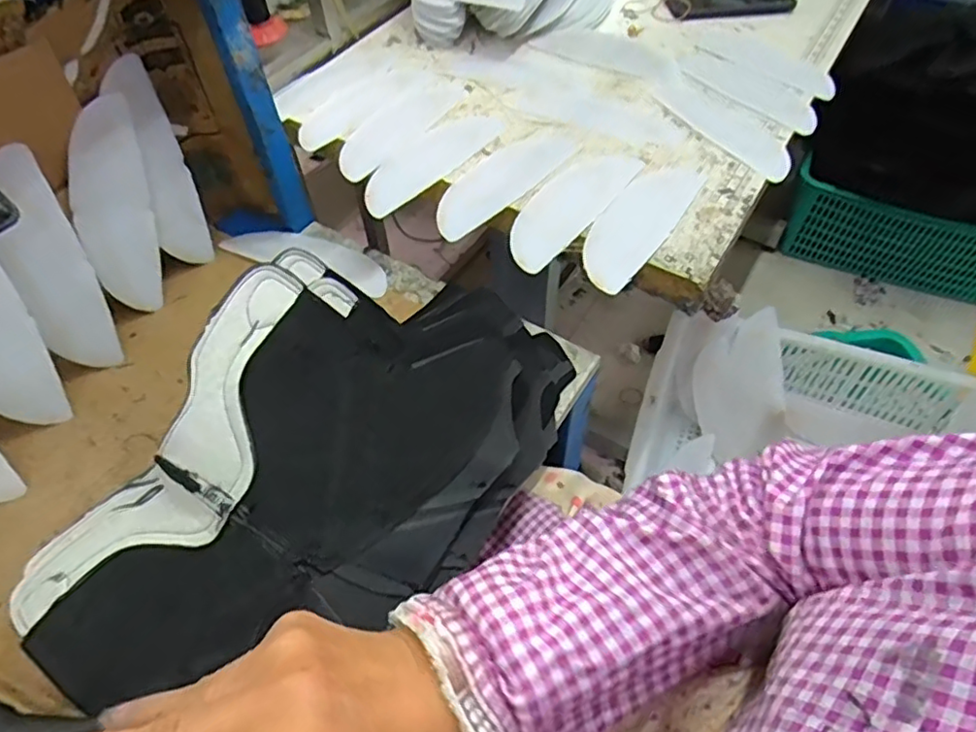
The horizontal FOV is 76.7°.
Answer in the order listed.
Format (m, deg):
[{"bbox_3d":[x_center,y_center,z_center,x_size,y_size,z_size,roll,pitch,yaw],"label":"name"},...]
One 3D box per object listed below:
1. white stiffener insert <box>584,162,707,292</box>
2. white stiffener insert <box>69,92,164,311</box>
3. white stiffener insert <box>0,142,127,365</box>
[{"bbox_3d":[0.146,-0.141,0.600,0.066,0.009,0.203,28,62,22],"label":"white stiffener insert"},{"bbox_3d":[-0.350,-0.146,0.576,0.005,0.190,0.066,18,28,39],"label":"white stiffener insert"},{"bbox_3d":[-0.371,-0.081,0.524,0.008,0.190,0.061,22,44,40],"label":"white stiffener insert"}]

